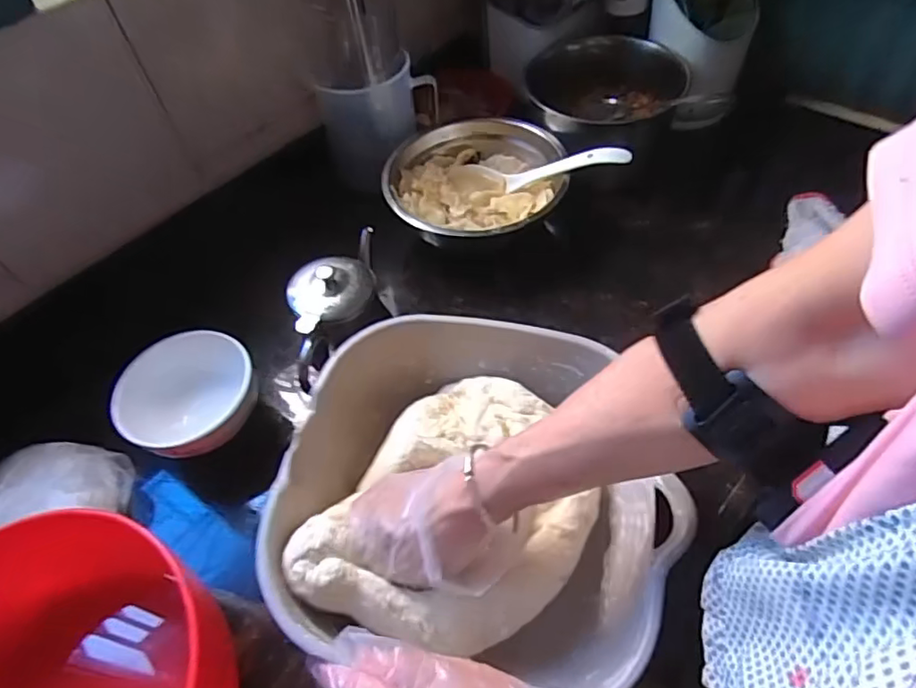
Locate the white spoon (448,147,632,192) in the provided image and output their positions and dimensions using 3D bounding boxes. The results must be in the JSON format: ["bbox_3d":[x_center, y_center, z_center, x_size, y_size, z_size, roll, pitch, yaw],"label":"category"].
[{"bbox_3d":[0.080,-0.187,0.624,0.202,0.026,0.035,3,50,38],"label":"white spoon"}]

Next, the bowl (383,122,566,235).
[{"bbox_3d":[0.020,-0.166,0.638,0.178,0.068,0.178,0,54,6],"label":"bowl"}]

